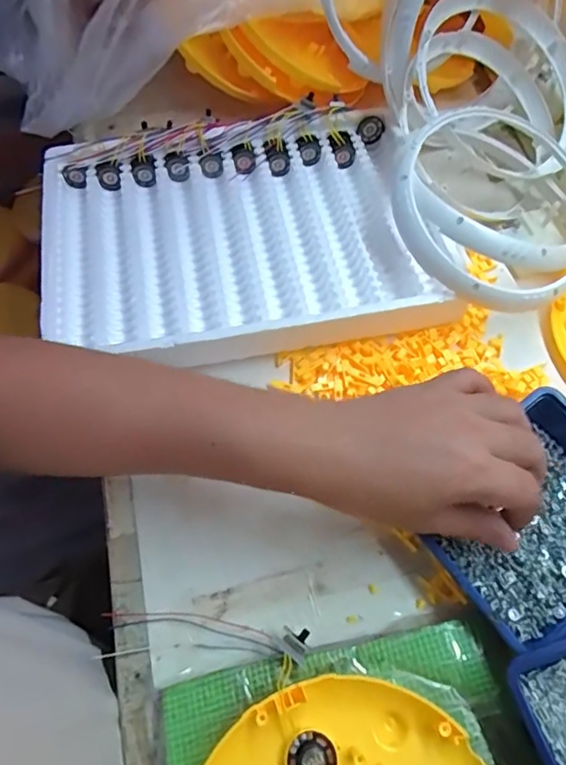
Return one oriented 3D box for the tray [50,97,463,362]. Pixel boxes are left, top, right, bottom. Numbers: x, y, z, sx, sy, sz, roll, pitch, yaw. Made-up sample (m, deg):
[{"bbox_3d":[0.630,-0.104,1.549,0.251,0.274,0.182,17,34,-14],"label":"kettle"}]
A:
[{"bbox_3d":[-0.041,-0.145,0.480,0.333,0.043,0.271,-12,65,-5],"label":"tray"}]

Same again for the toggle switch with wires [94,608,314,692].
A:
[{"bbox_3d":[-0.054,0.170,0.346,0.137,0.024,0.035,6,65,4],"label":"toggle switch with wires"}]

